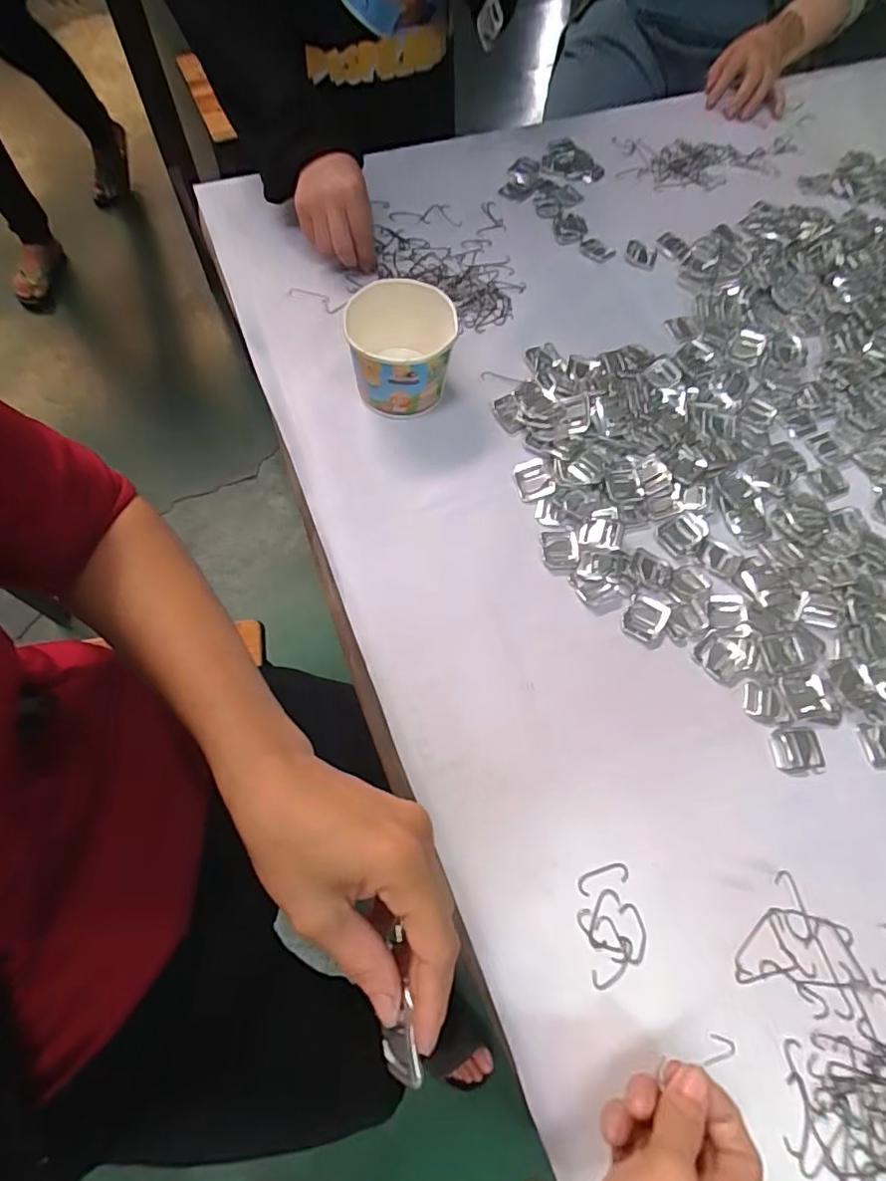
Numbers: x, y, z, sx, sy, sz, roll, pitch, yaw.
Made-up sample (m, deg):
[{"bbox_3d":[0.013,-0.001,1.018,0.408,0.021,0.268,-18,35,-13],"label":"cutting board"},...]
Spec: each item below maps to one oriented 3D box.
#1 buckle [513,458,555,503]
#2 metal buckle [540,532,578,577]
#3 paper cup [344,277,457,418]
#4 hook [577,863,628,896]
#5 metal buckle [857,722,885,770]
[{"bbox_3d":[0.076,-0.093,0.471,0.030,0.004,0.037,-19,75,5],"label":"buckle"},{"bbox_3d":[0.094,-0.030,0.444,0.029,0.005,0.038,2,65,-2],"label":"metal buckle"},{"bbox_3d":[-0.035,-0.205,0.476,0.086,0.078,0.089,1,66,-3],"label":"paper cup"},{"bbox_3d":[0.102,0.183,0.351,0.034,0.004,0.012,-15,67,-10],"label":"hook"},{"bbox_3d":[0.315,0.109,0.393,0.033,0.005,0.031,-9,66,-7],"label":"metal buckle"}]

